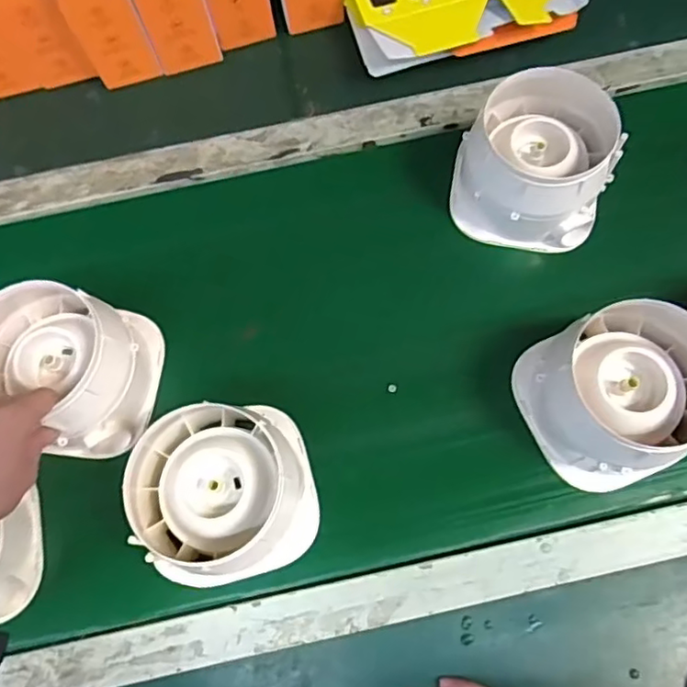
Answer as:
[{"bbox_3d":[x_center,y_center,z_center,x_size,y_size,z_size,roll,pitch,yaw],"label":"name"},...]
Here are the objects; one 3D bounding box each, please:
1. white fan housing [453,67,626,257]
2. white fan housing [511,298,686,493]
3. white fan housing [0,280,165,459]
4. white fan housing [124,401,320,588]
[{"bbox_3d":[0.175,-0.168,0.560,0.134,0.098,0.129,9,71,6],"label":"white fan housing"},{"bbox_3d":[0.223,0.035,0.485,0.126,0.090,0.136,-21,71,-5],"label":"white fan housing"},{"bbox_3d":[-0.237,0.021,0.511,0.127,0.092,0.131,-1,70,2],"label":"white fan housing"},{"bbox_3d":[-0.097,0.114,0.479,0.133,0.083,0.136,-1,70,2],"label":"white fan housing"}]

